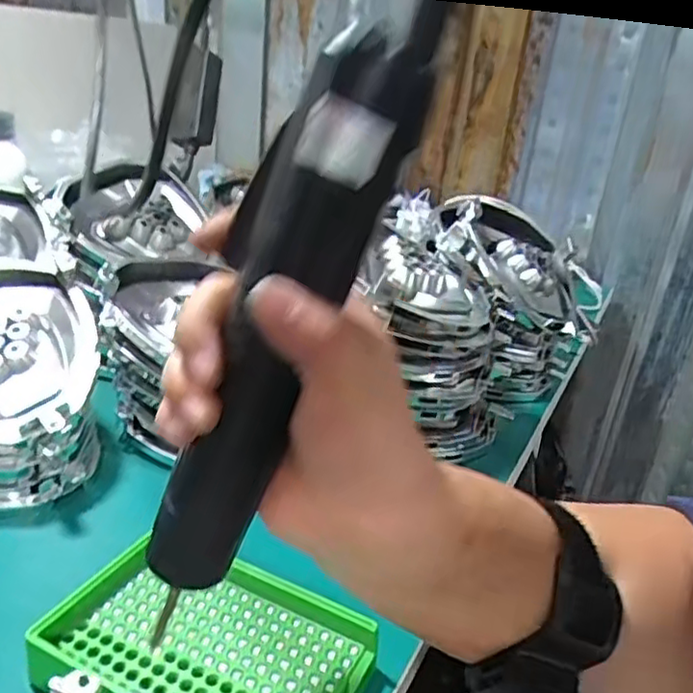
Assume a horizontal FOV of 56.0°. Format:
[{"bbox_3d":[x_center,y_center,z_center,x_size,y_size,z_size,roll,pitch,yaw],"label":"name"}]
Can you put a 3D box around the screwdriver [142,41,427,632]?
[{"bbox_3d":[-0.025,0.002,0.217,0.037,0.201,0.030,12,20,-27],"label":"screwdriver"}]

